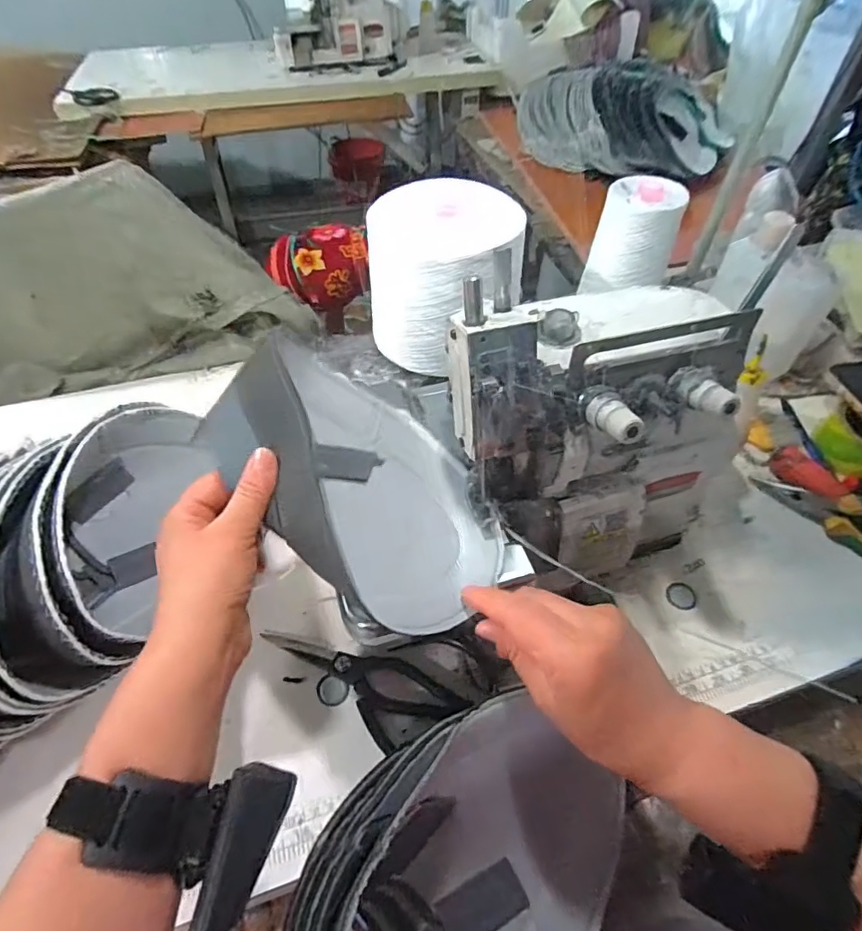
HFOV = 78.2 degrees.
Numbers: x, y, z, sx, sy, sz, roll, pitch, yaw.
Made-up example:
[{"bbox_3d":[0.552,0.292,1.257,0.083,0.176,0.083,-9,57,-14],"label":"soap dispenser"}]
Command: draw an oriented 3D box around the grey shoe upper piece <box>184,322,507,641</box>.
[{"bbox_3d":[-0.053,-0.008,0.360,0.140,0.085,0.232,-36,59,-25],"label":"grey shoe upper piece"}]

